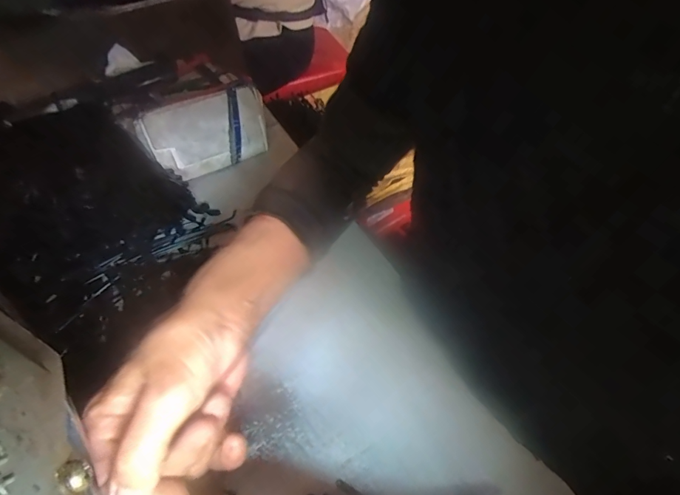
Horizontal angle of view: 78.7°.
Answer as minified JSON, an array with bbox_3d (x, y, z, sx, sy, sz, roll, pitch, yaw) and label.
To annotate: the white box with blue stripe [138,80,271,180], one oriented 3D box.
[{"bbox_3d":[-0.133,-0.116,0.429,0.120,0.081,0.018,-31,54,-21],"label":"white box with blue stripe"}]

